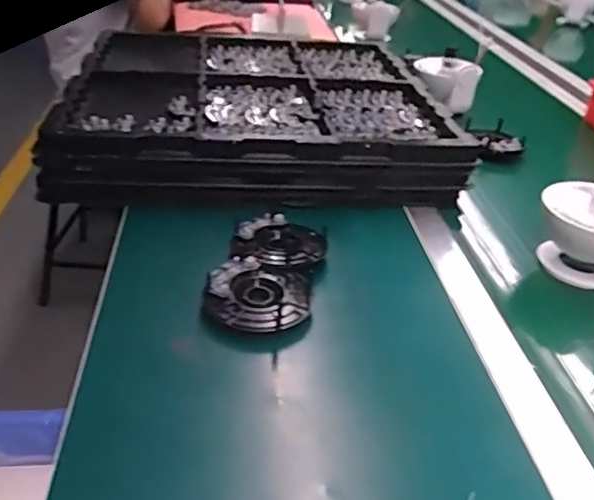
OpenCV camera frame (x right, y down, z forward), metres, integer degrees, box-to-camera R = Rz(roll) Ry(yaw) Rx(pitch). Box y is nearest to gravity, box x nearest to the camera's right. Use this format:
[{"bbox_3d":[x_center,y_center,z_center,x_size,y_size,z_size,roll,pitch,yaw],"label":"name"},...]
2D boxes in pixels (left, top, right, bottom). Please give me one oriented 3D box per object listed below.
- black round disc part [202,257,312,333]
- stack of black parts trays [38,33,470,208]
[{"bbox_3d":[-0.038,0.048,0.572,0.100,0.036,0.092,4,34,-5],"label":"black round disc part"},{"bbox_3d":[-0.068,-0.219,0.906,0.525,0.118,0.510,1,34,-10],"label":"stack of black parts trays"}]

